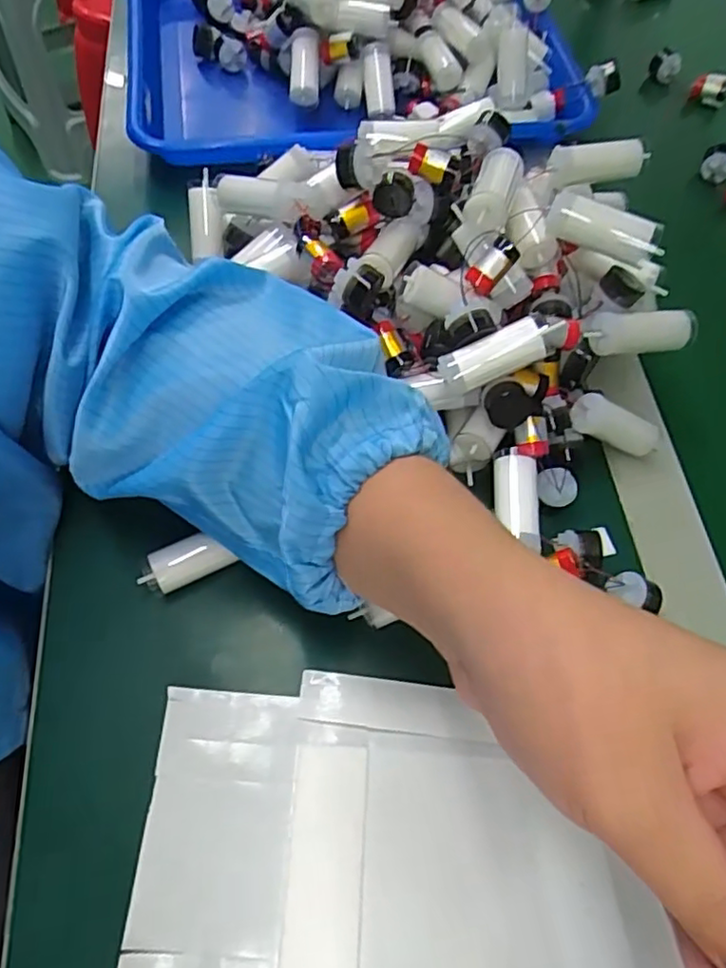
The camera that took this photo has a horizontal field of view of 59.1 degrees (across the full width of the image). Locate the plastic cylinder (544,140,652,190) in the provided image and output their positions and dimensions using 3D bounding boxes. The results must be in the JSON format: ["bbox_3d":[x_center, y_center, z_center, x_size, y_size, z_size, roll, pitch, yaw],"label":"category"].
[{"bbox_3d":[0.136,-0.186,0.368,0.054,0.021,0.016,-5,63,-6],"label":"plastic cylinder"}]

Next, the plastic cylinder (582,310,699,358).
[{"bbox_3d":[0.143,-0.078,0.328,0.058,0.017,0.019,-6,63,-6],"label":"plastic cylinder"}]

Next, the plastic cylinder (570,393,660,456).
[{"bbox_3d":[0.136,-0.031,0.339,0.054,0.020,0.017,21,60,-22],"label":"plastic cylinder"}]

